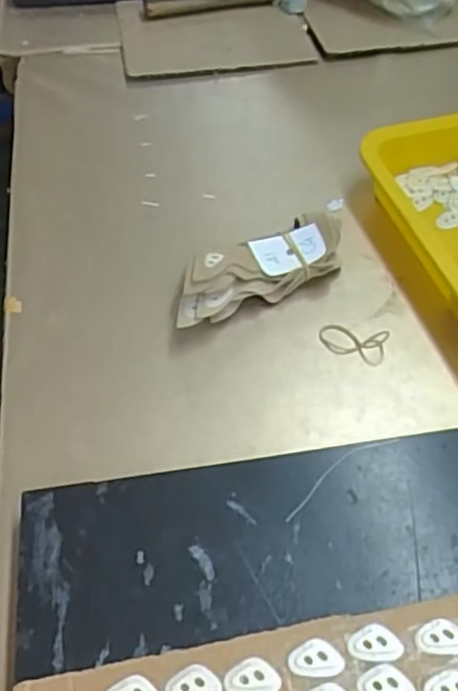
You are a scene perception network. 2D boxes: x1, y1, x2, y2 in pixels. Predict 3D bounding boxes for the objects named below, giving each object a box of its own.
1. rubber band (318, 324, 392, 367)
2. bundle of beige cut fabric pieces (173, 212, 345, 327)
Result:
[{"bbox_3d":[0.088,-0.003,0.472,0.047,0.006,0.027,16,54,14],"label":"rubber band"},{"bbox_3d":[0.022,-0.057,0.492,0.142,0.045,0.046,-25,55,-17],"label":"bundle of beige cut fabric pieces"}]

